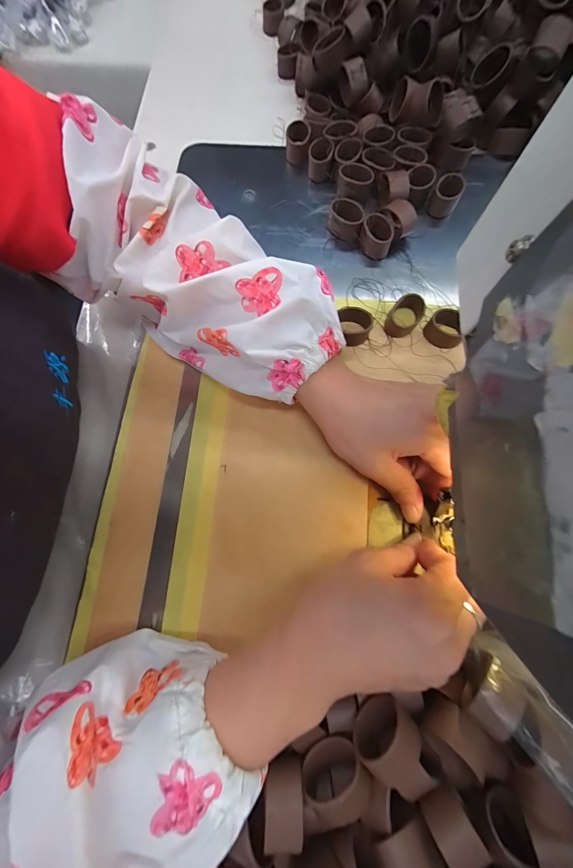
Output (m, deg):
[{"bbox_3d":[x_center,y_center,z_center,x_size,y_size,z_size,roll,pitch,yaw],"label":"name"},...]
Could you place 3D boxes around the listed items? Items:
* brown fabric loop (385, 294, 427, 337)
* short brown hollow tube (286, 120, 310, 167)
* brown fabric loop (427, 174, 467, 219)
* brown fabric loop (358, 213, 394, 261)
[{"bbox_3d":[0.097,-0.096,0.250,0.024,0.016,0.033,32,78,8],"label":"brown fabric loop"},{"bbox_3d":[0.011,-0.285,0.303,0.022,0.025,0.032,3,76,1],"label":"short brown hollow tube"},{"bbox_3d":[0.145,-0.216,0.279,0.023,0.017,0.031,29,77,7],"label":"brown fabric loop"},{"bbox_3d":[0.079,-0.174,0.268,0.027,0.022,0.029,17,76,4],"label":"brown fabric loop"}]

